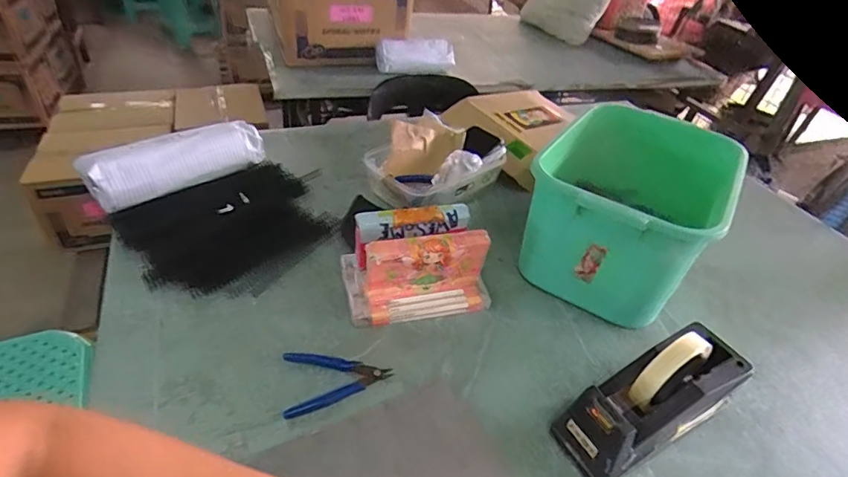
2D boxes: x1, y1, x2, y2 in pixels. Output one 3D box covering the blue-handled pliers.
[{"bbox_3d":[-0.102,0.154,0.552,0.120,0.006,0.078,-10,42,-20],"label":"blue-handled pliers"}]

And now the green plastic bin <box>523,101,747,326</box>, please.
[{"bbox_3d":[0.289,-0.037,0.713,0.230,0.188,0.294,25,42,21],"label":"green plastic bin"}]

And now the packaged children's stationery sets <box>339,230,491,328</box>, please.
[{"bbox_3d":[-0.010,0.032,0.634,0.186,0.116,0.108,-3,40,-12],"label":"packaged children's stationery sets"}]

